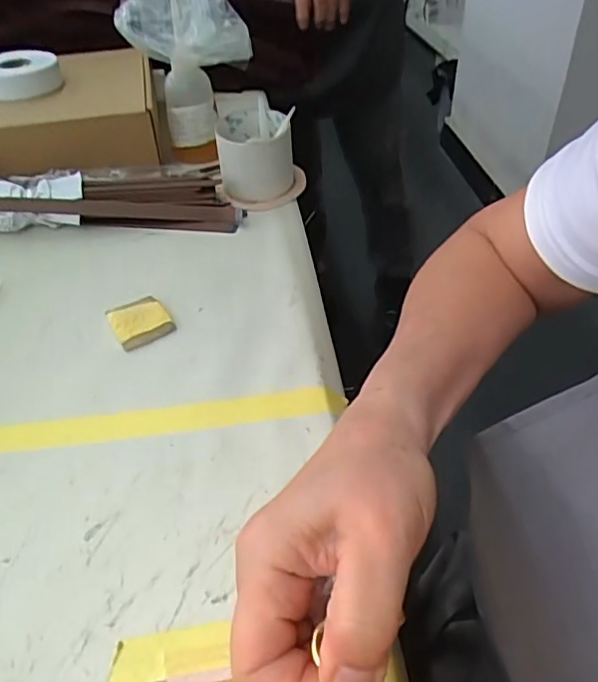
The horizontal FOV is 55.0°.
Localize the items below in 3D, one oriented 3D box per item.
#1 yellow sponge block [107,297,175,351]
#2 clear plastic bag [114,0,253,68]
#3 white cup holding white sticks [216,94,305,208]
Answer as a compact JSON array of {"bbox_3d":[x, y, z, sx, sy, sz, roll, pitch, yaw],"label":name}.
[{"bbox_3d":[-0.135,-0.017,0.485,0.046,0.010,0.052,-24,46,-22],"label":"yellow sponge block"},{"bbox_3d":[-0.127,-0.342,0.616,0.143,0.082,0.049,12,44,16],"label":"clear plastic bag"},{"bbox_3d":[-0.042,-0.206,0.641,0.093,0.081,0.105,-6,42,-3],"label":"white cup holding white sticks"}]

